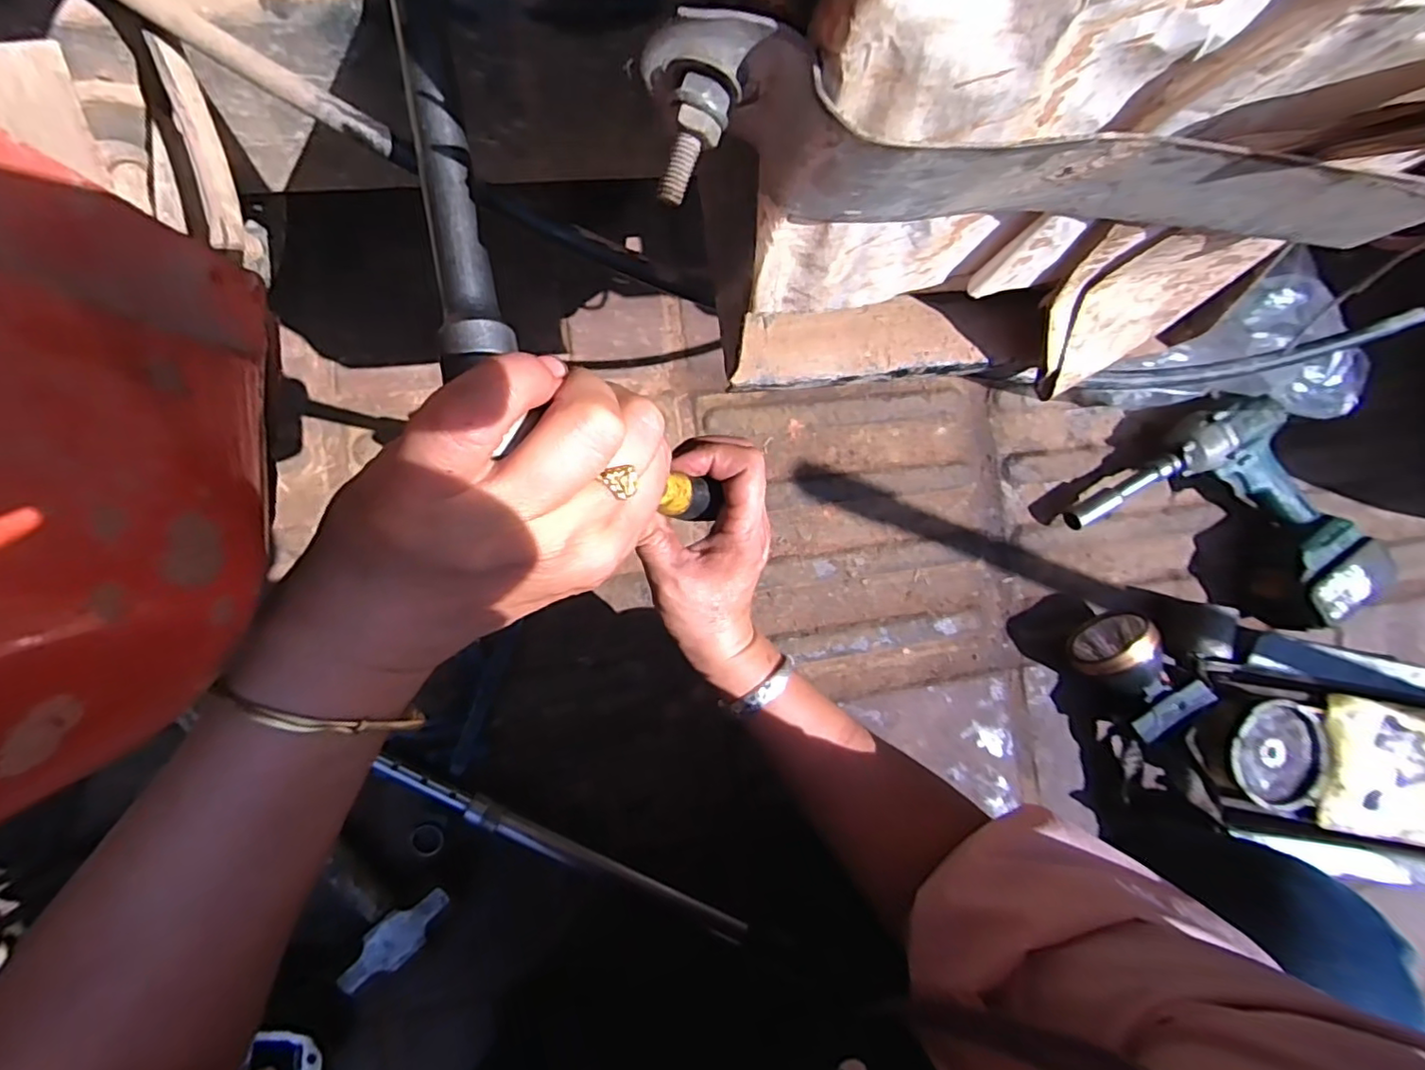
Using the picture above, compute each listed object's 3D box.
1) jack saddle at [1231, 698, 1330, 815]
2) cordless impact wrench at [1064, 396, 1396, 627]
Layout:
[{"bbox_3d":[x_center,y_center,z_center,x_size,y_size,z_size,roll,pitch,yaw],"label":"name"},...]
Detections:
[{"bbox_3d":[0.573,0.225,0.619,0.105,0.023,0.110,2,83,-7],"label":"jack saddle"},{"bbox_3d":[0.542,-0.030,0.627,0.331,0.095,0.174,21,81,-4],"label":"cordless impact wrench"}]

